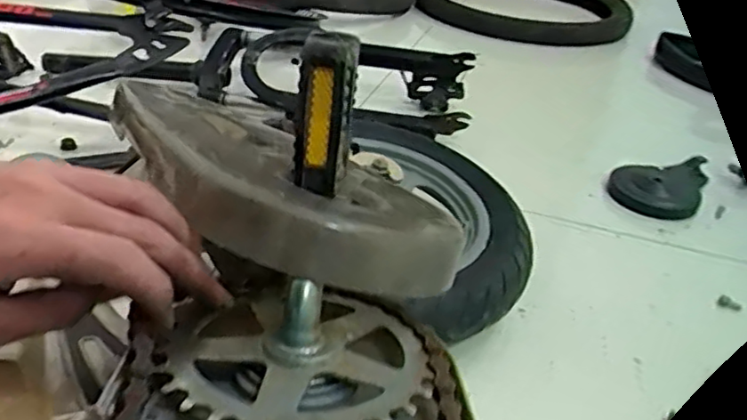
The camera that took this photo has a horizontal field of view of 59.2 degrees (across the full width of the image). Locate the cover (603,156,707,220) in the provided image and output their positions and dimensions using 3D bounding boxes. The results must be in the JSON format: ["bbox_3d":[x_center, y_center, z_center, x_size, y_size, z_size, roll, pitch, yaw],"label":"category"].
[{"bbox_3d":[0.362,-0.036,0.840,0.106,0.030,0.145,21,35,23],"label":"cover"}]

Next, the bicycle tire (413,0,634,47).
[{"bbox_3d":[0.368,-0.502,1.576,0.461,0.062,0.571,14,32,12],"label":"bicycle tire"}]

